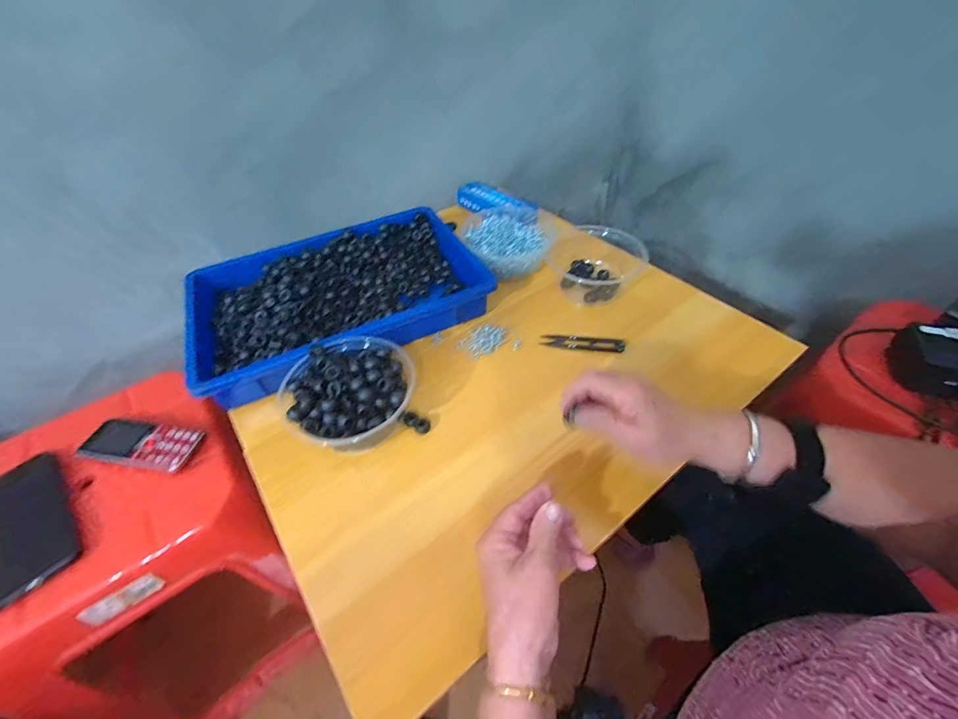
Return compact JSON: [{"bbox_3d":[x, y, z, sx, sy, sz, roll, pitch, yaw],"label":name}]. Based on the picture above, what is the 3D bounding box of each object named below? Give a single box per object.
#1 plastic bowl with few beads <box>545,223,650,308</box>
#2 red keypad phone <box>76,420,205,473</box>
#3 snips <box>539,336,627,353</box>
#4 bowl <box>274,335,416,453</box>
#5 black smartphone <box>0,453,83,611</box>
[{"bbox_3d":[0.167,-0.135,0.582,0.113,0.047,0.139,-7,47,-4],"label":"plastic bowl with few beads"},{"bbox_3d":[-0.392,0.097,0.469,0.137,0.007,0.052,6,48,8],"label":"red keypad phone"},{"bbox_3d":[0.130,-0.022,0.511,0.101,0.009,0.024,10,48,12],"label":"snips"},{"bbox_3d":[-0.134,0.041,0.432,0.125,0.073,0.128,27,54,25],"label":"bowl"},{"bbox_3d":[-0.465,0.166,0.417,0.159,0.013,0.081,34,57,29],"label":"black smartphone"}]

